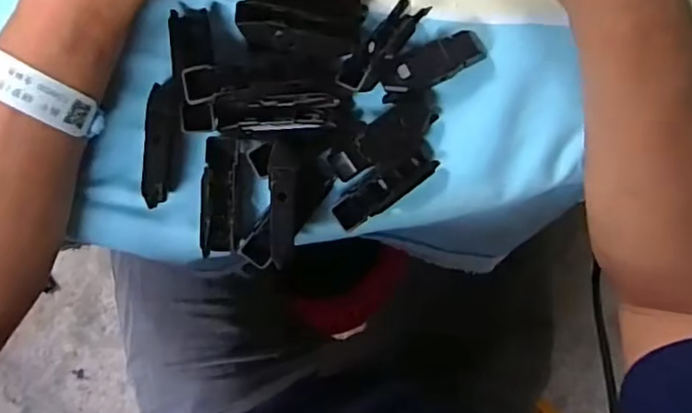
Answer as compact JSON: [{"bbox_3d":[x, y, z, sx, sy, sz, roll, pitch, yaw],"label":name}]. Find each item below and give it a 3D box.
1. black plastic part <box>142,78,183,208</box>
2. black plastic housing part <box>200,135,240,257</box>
[{"bbox_3d":[-0.101,-0.035,0.331,0.017,0.013,0.067,6,91,-6],"label":"black plastic part"},{"bbox_3d":[-0.071,-0.006,0.341,0.019,0.010,0.065,3,92,-6],"label":"black plastic housing part"}]

